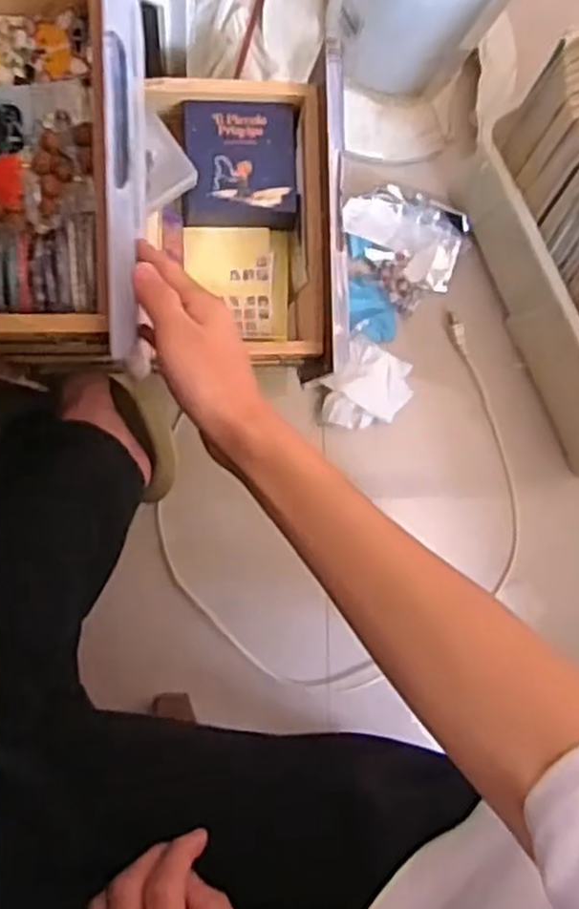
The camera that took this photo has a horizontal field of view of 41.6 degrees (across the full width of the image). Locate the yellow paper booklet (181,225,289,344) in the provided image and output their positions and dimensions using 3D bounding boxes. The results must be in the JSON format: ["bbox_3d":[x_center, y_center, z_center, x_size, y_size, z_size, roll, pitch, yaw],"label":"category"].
[{"bbox_3d":[-0.050,-0.166,0.746,0.100,0.012,0.108,-2,92,-8],"label":"yellow paper booklet"}]

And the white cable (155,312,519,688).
[{"bbox_3d":[0.070,0.073,0.918,0.442,0.023,0.364,-20,94,-7],"label":"white cable"}]

